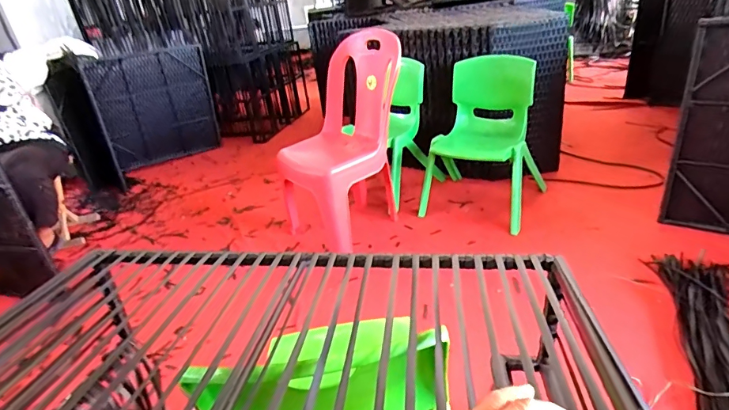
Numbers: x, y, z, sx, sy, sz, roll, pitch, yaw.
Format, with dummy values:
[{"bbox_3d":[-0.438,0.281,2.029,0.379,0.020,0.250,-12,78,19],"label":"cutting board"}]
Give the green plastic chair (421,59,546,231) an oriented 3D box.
[{"bbox_3d":[0.409,-0.224,1.541,0.366,0.492,0.303,13,34,34],"label":"green plastic chair"}]

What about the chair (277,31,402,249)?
[{"bbox_3d":[-0.086,-0.231,1.511,0.410,0.601,0.360,-29,34,-34],"label":"chair"}]

